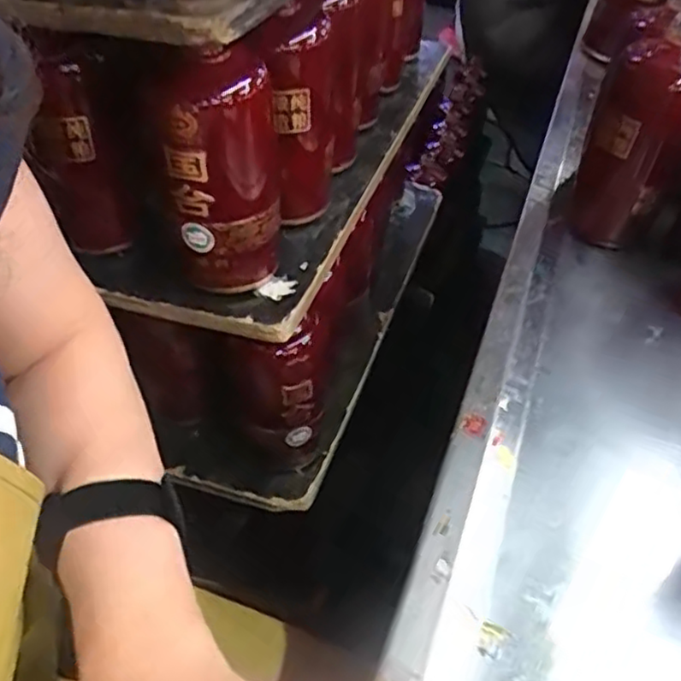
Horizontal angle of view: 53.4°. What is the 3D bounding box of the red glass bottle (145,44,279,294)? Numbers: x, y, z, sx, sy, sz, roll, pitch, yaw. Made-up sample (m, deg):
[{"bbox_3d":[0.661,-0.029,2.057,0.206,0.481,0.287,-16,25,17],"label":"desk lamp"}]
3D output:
[{"bbox_3d":[-0.084,-0.113,0.474,0.081,0.167,0.072,-6,44,-8],"label":"red glass bottle"}]

